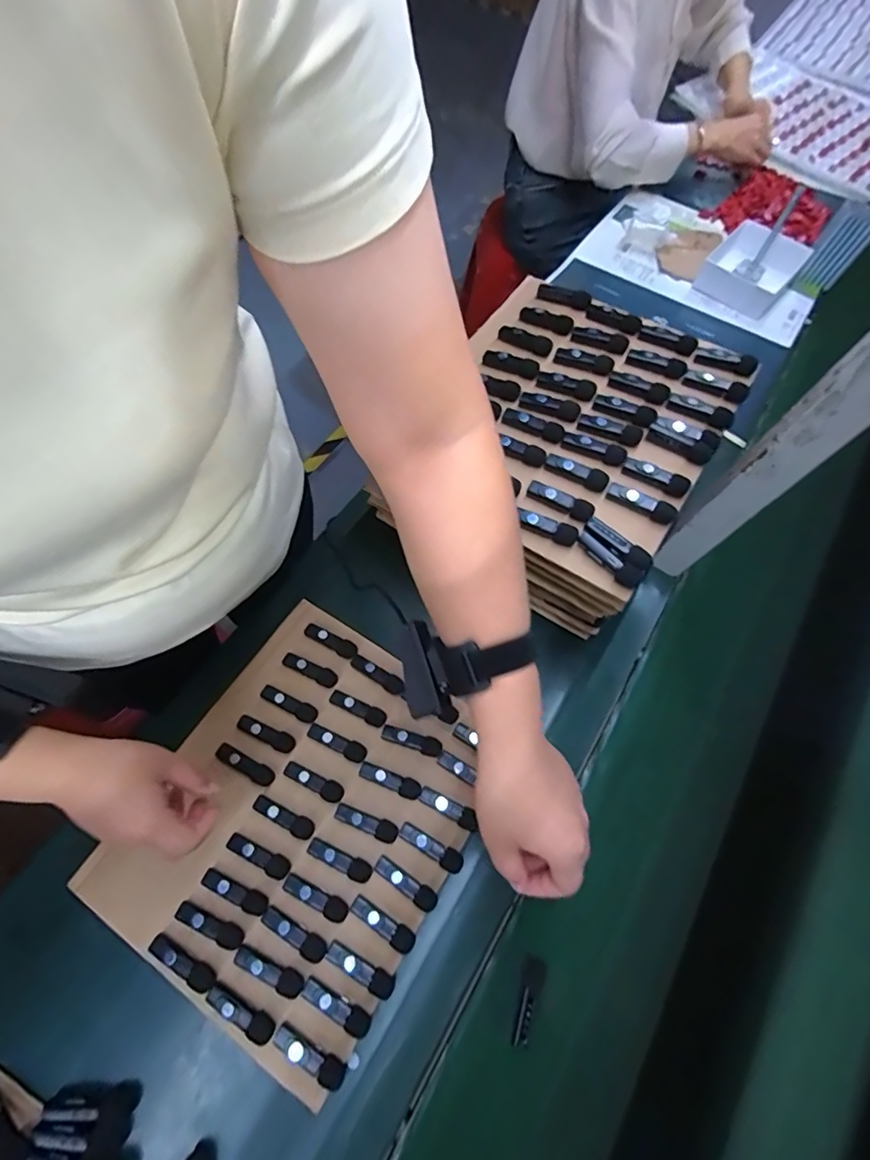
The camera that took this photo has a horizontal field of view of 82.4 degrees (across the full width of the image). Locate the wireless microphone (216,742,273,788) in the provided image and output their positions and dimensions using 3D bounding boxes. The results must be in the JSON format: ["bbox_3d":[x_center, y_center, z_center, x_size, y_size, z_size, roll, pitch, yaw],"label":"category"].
[{"bbox_3d":[-0.195,0.189,0.509,0.067,0.008,0.018,28,67,10],"label":"wireless microphone"}]

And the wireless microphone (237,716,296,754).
[{"bbox_3d":[-0.179,0.161,0.521,0.066,0.013,0.018,24,66,8],"label":"wireless microphone"}]

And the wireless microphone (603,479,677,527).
[{"bbox_3d":[0.194,-0.074,0.471,0.065,0.019,0.013,36,69,11],"label":"wireless microphone"}]

